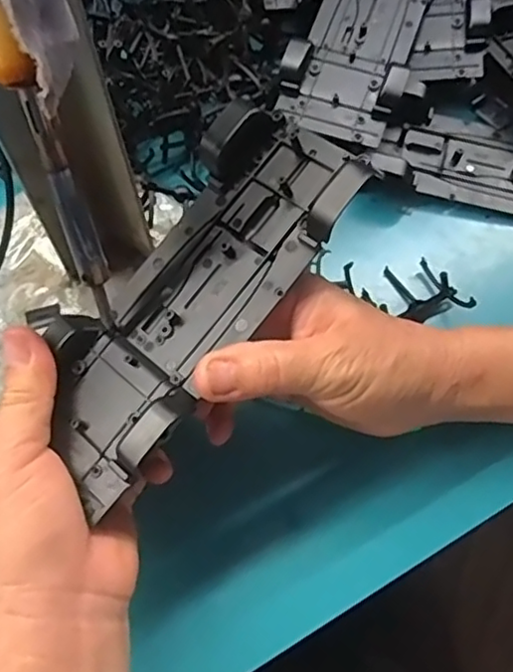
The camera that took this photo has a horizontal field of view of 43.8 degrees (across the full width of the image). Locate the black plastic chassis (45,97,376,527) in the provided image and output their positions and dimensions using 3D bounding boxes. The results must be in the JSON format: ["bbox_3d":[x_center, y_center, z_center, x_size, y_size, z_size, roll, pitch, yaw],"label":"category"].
[{"bbox_3d":[-0.030,-0.021,0.280,0.080,0.025,0.183,33,82,18],"label":"black plastic chassis"}]

